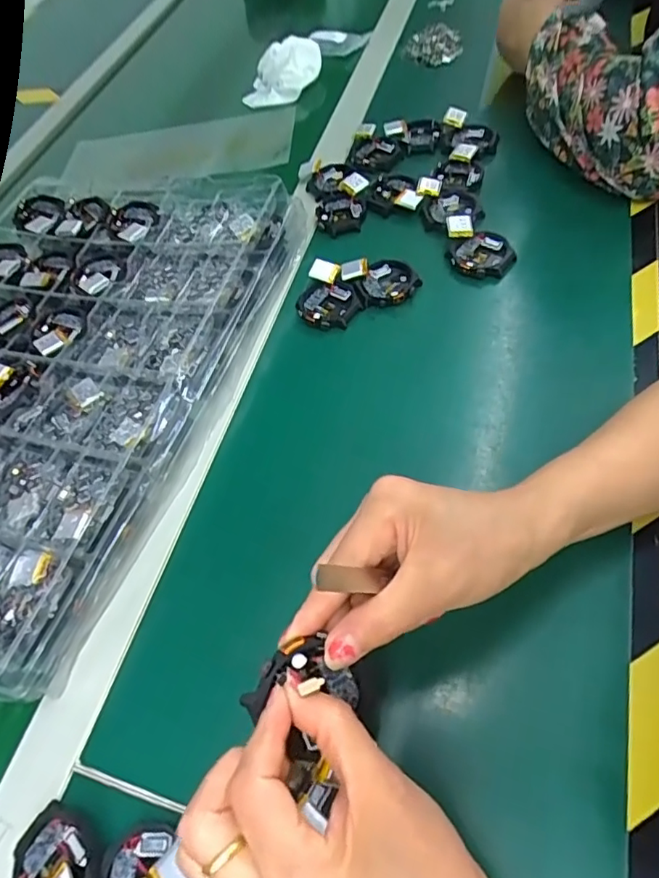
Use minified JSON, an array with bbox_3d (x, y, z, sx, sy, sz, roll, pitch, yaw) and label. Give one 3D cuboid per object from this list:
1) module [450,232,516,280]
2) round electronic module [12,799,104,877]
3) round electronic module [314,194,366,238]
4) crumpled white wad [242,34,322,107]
[{"bbox_3d":[0.131,-0.156,0.464,0.047,0.009,0.048,-2,57,4],"label":"module"},{"bbox_3d":[-0.137,0.214,0.271,0.049,0.023,0.049,-2,57,4],"label":"round electronic module"},{"bbox_3d":[0.010,-0.216,0.525,0.047,0.012,0.047,-2,57,4],"label":"round electronic module"},{"bbox_3d":[-0.060,-0.451,0.669,0.100,0.043,0.084,-3,57,3],"label":"crumpled white wad"}]

